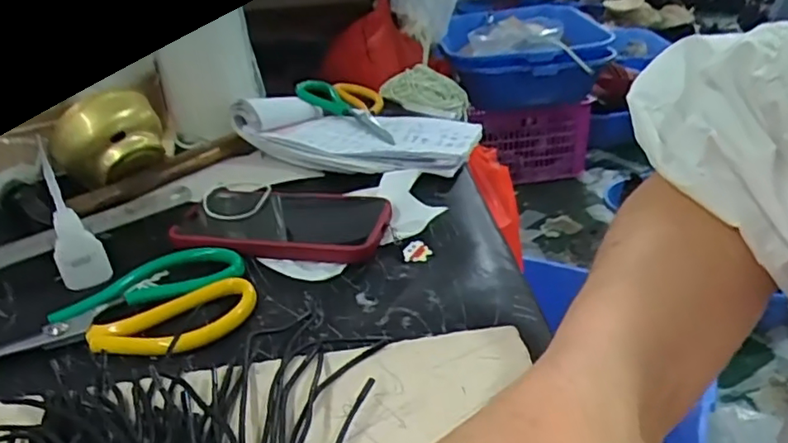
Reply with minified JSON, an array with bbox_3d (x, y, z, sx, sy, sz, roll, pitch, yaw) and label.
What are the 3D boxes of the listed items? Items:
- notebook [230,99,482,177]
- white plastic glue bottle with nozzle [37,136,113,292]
[{"bbox_3d":[-0.030,-0.104,0.600,0.213,0.050,0.148,8,32,20],"label":"notebook"},{"bbox_3d":[-0.225,-0.003,0.415,0.018,0.094,0.029,23,40,38],"label":"white plastic glue bottle with nozzle"}]

